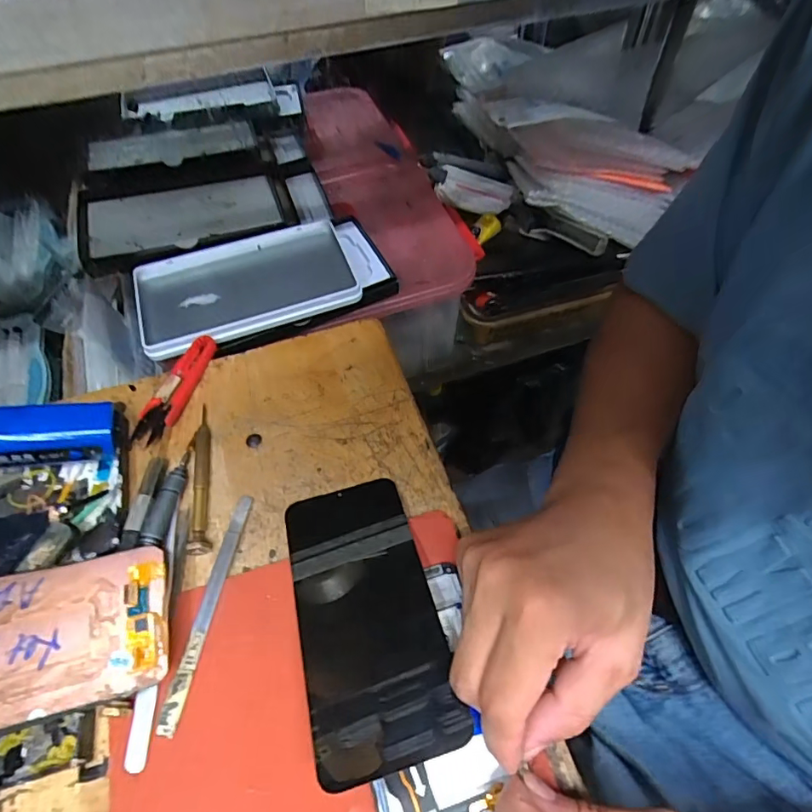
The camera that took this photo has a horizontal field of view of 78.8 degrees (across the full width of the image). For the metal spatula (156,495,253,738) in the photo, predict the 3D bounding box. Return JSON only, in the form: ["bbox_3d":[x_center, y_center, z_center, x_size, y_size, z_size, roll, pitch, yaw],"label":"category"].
[{"bbox_3d":[-0.110,0.110,0.279,0.009,0.004,0.127,6,57,5],"label":"metal spatula"}]

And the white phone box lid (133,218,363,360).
[{"bbox_3d":[-0.137,-0.106,0.425,0.182,0.019,0.102,-17,58,-10],"label":"white phone box lid"}]

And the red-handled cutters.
[{"bbox_3d":[-0.166,-0.015,0.358,0.028,0.011,0.091,9,57,7],"label":"red-handled cutters"}]

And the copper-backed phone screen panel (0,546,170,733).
[{"bbox_3d":[-0.204,0.119,0.247,0.160,0.006,0.078,-13,63,-10],"label":"copper-backed phone screen panel"}]

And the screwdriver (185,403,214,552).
[{"bbox_3d":[-0.132,0.043,0.321,0.012,0.009,0.105,-8,57,-4],"label":"screwdriver"}]

